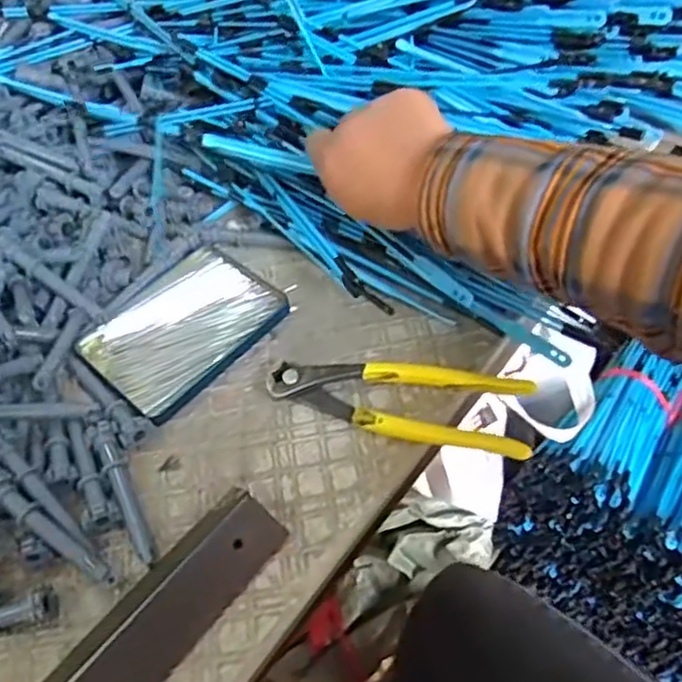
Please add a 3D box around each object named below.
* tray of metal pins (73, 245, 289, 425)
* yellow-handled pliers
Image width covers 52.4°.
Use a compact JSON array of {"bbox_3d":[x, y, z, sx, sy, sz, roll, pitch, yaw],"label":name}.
[{"bbox_3d":[-0.112,-0.011,0.495,0.096,0.010,0.129,36,64,27],"label":"tray of metal pins"},{"bbox_3d":[0.035,0.037,0.439,0.165,0.015,0.053,9,55,12],"label":"yellow-handled pliers"}]

